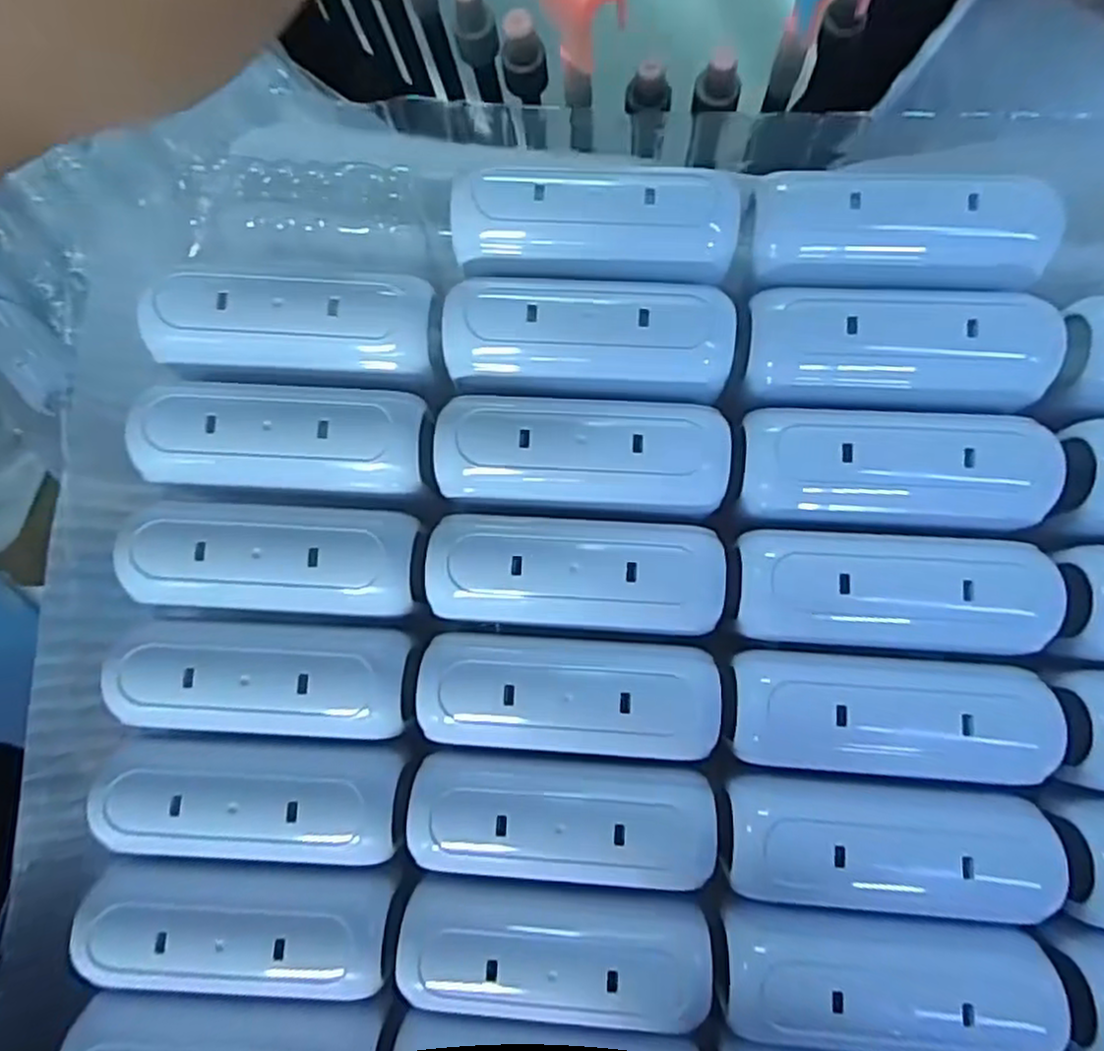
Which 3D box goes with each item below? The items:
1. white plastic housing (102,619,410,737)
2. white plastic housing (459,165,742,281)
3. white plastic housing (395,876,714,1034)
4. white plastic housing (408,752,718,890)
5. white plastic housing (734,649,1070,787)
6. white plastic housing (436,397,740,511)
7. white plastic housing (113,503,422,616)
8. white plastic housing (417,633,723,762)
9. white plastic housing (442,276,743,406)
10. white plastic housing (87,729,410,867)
[{"bbox_3d":[-0.075,0.038,0.183,0.072,0.015,0.027,2,82,6],"label":"white plastic housing"},{"bbox_3d":[0.011,-0.079,0.188,0.074,0.017,0.023,1,82,6],"label":"white plastic housing"},{"bbox_3d":[0.001,0.107,0.173,0.074,0.020,0.031,2,82,6],"label":"white plastic housing"},{"bbox_3d":[0.003,0.073,0.177,0.074,0.015,0.028,5,83,7],"label":"white plastic housing"},{"bbox_3d":[0.085,0.048,0.179,0.074,0.011,0.029,3,82,6],"label":"white plastic housing"},{"bbox_3d":[0.008,-0.020,0.185,0.074,0.015,0.029,3,82,6],"label":"white plastic housing"},{"bbox_3d":[-0.073,0.008,0.184,0.073,0.015,0.026,1,82,6],"label":"white plastic housing"},{"bbox_3d":[0.005,0.043,0.180,0.074,0.017,0.027,3,82,6],"label":"white plastic housing"},{"bbox_3d":[0.010,-0.049,0.188,0.074,0.018,0.027,2,82,6],"label":"white plastic housing"},{"bbox_3d":[-0.076,0.068,0.179,0.071,0.013,0.028,1,82,6],"label":"white plastic housing"}]

